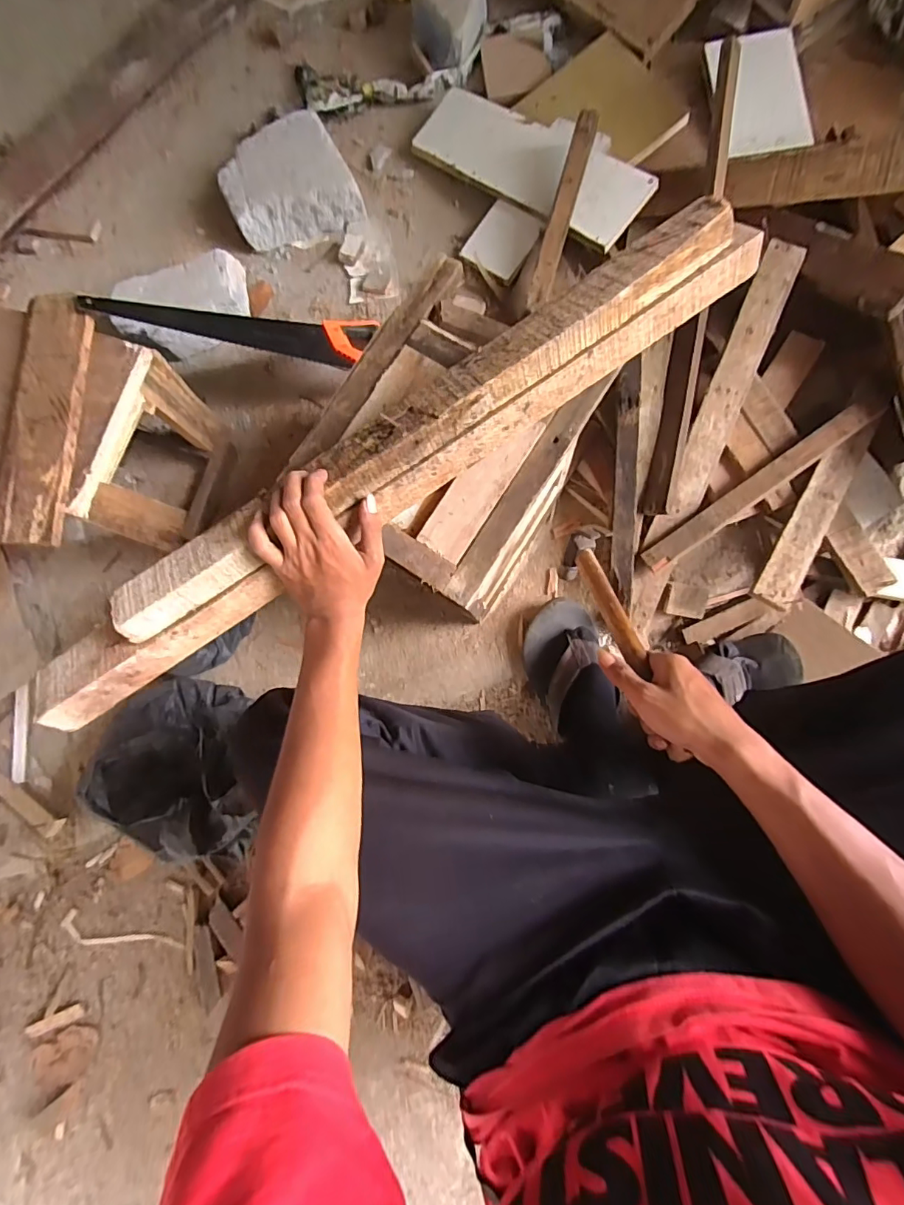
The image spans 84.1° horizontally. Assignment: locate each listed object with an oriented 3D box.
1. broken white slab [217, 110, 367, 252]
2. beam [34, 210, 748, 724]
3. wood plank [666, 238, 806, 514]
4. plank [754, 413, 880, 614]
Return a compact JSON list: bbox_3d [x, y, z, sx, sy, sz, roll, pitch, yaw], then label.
[{"bbox_3d":[-0.275,-0.715,0.848,0.221,0.068,0.184,-13,80,4],"label":"broken white slab"},{"bbox_3d":[-0.067,-0.131,0.492,0.827,0.061,0.076,-34,81,2],"label":"beam"},{"bbox_3d":[0.387,-0.302,0.689,0.054,0.016,0.375,21,95,3],"label":"wood plank"},{"bbox_3d":[0.478,-0.114,0.658,0.049,0.031,0.269,32,86,9],"label":"plank"}]

